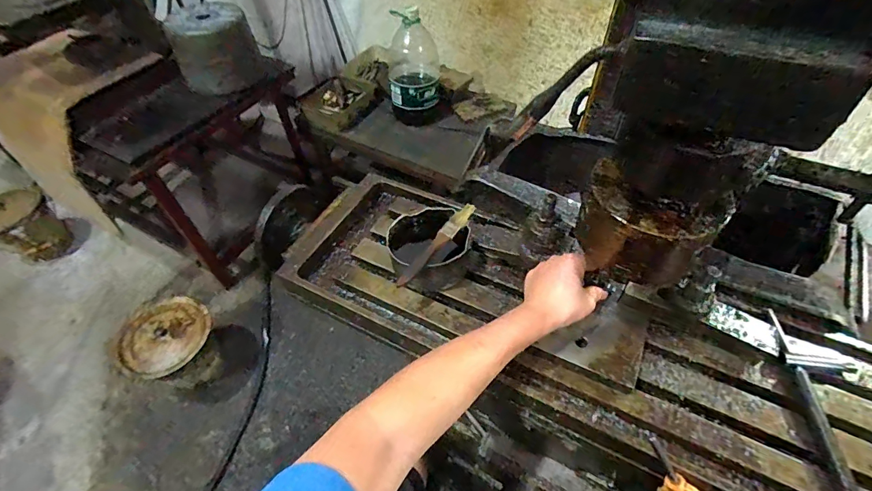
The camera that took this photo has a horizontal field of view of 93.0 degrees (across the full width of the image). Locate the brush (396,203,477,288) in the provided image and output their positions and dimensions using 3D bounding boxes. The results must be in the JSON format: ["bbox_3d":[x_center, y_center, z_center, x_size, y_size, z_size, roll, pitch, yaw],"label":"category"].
[{"bbox_3d":[0.003,-0.004,0.530,0.021,0.017,0.149,31,58,23],"label":"brush"}]

